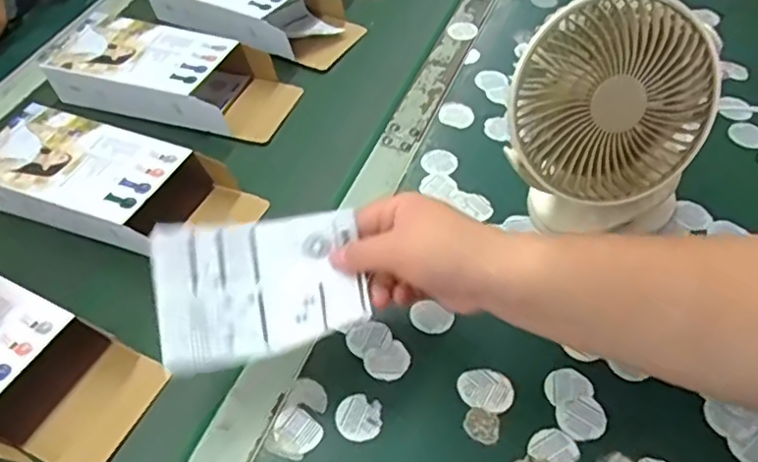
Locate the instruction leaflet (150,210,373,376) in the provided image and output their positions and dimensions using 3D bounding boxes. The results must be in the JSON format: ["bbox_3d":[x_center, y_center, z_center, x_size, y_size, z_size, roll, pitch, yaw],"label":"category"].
[{"bbox_3d":[-0.077,0.034,0.415,0.129,0.026,0.094,-8,76,-15],"label":"instruction leaflet"}]

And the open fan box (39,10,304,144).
[{"bbox_3d":[-0.209,-0.162,0.643,0.235,0.064,0.110,15,48,17],"label":"open fan box"}]

